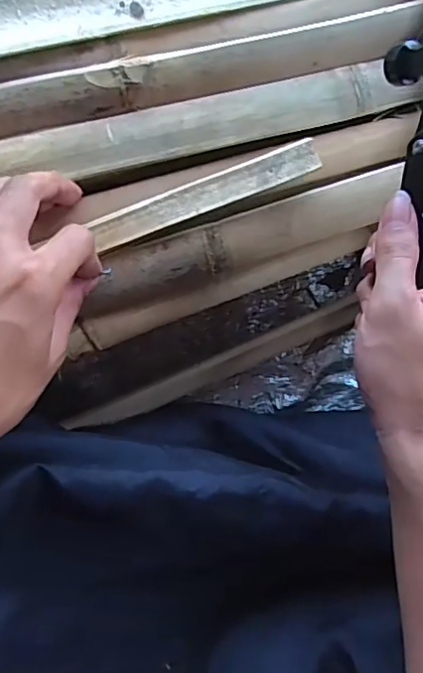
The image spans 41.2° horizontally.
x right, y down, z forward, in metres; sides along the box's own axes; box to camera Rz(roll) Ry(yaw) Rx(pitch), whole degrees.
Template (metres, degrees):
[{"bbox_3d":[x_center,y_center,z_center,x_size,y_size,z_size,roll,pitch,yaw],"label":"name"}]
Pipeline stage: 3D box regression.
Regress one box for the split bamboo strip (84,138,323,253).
[{"bbox_3d":[-0.003,-0.085,0.338,0.138,0.005,0.019,-21,88,-1],"label":"split bamboo strip"}]

